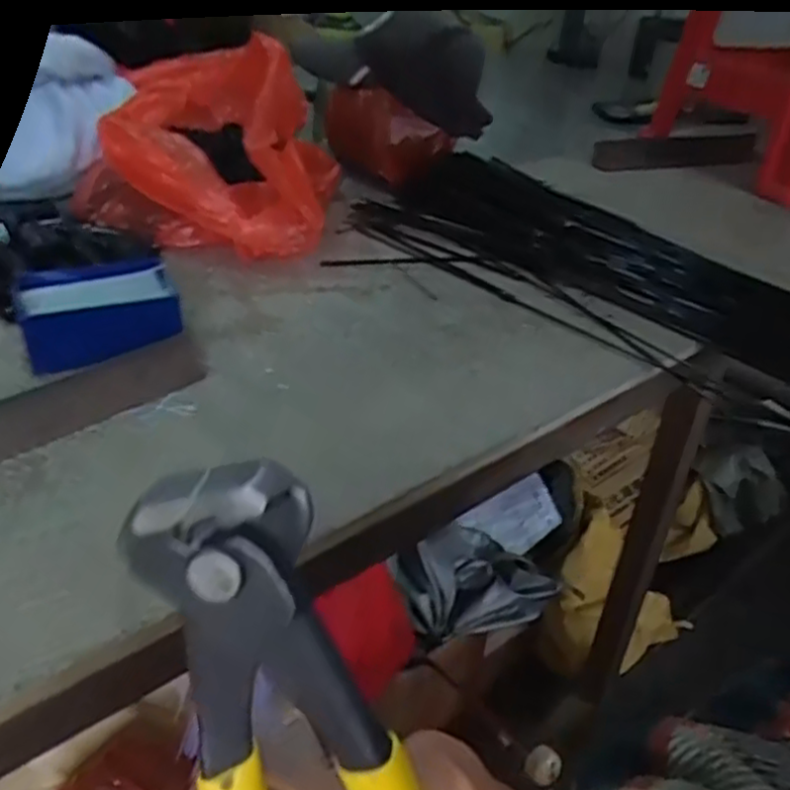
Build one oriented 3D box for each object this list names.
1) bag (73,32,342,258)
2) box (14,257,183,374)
[{"bbox_3d":[-0.188,-0.276,0.784,0.238,0.142,0.302,4,34,-1],"label":"bag"},{"bbox_3d":[-0.225,-0.064,0.546,0.108,0.034,0.090,-13,37,-23],"label":"box"}]

